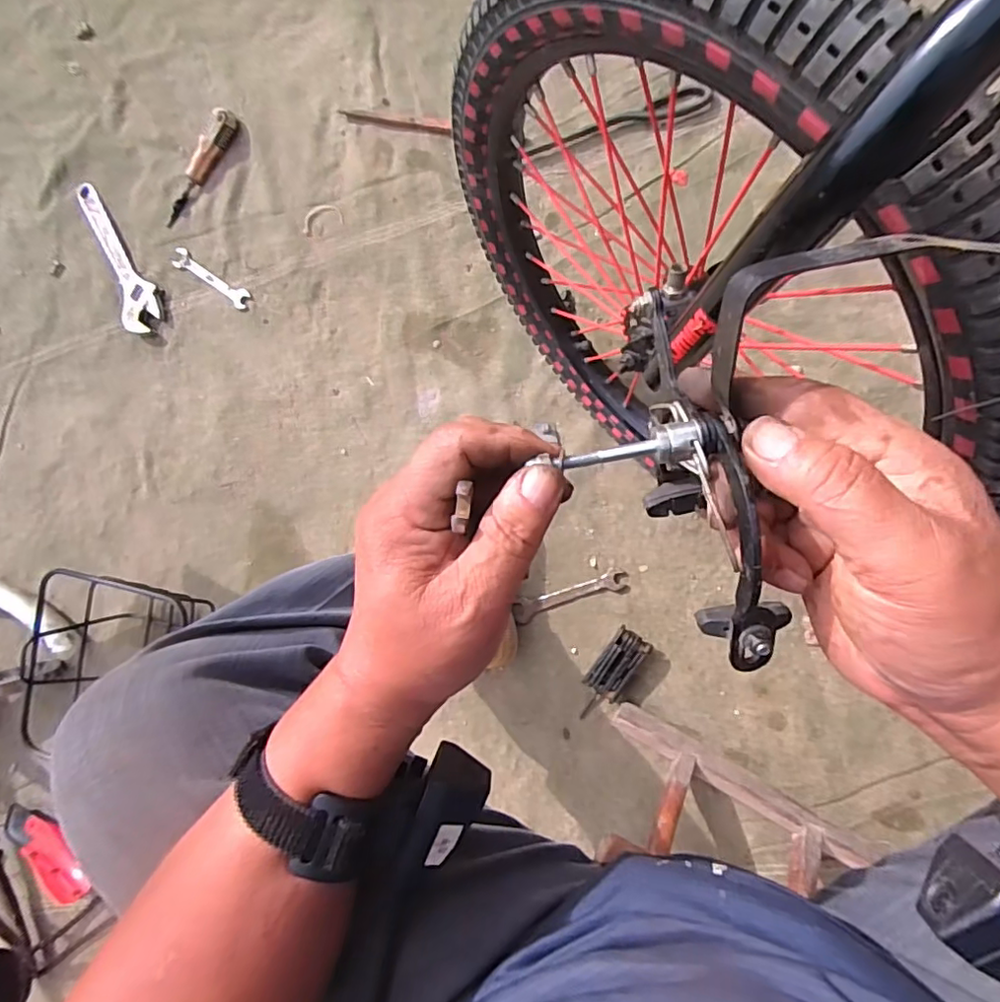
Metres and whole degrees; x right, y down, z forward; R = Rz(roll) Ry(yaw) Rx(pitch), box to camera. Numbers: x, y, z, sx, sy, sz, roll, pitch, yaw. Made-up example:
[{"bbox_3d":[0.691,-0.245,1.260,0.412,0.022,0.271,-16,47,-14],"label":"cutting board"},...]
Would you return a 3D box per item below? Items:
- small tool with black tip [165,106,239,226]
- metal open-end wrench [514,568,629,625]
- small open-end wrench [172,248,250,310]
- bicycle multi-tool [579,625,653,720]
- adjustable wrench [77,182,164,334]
[{"bbox_3d":[-0.435,-0.478,0.833,0.034,0.033,0.179,42,100,11],"label":"small tool with black tip"},{"bbox_3d":[0.087,0.119,0.732,0.147,0.007,0.030,-22,84,14],"label":"metal open-end wrench"},{"bbox_3d":[-0.422,-0.325,0.845,0.140,0.009,0.028,35,98,13],"label":"small open-end wrench"},{"bbox_3d":[0.134,0.213,0.707,0.045,0.025,0.123,34,98,13],"label":"bicycle multi-tool"},{"bbox_3d":[-0.567,-0.369,0.867,0.067,0.020,0.241,-22,84,14],"label":"adjustable wrench"}]

